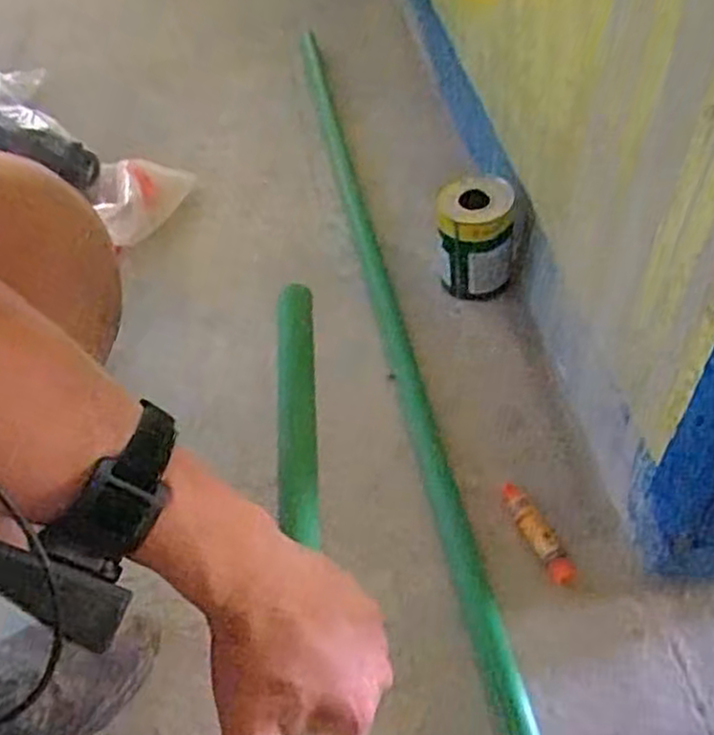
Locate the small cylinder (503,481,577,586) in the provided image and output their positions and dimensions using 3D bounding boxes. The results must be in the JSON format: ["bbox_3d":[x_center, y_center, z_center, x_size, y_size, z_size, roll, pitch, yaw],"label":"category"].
[{"bbox_3d":[0.154,0.143,0.645,0.019,0.022,0.097,-23,53,-12],"label":"small cylinder"}]

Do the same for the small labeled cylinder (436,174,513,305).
[{"bbox_3d":[0.125,-0.129,0.802,0.077,0.133,0.073,-2,52,6],"label":"small labeled cylinder"}]

